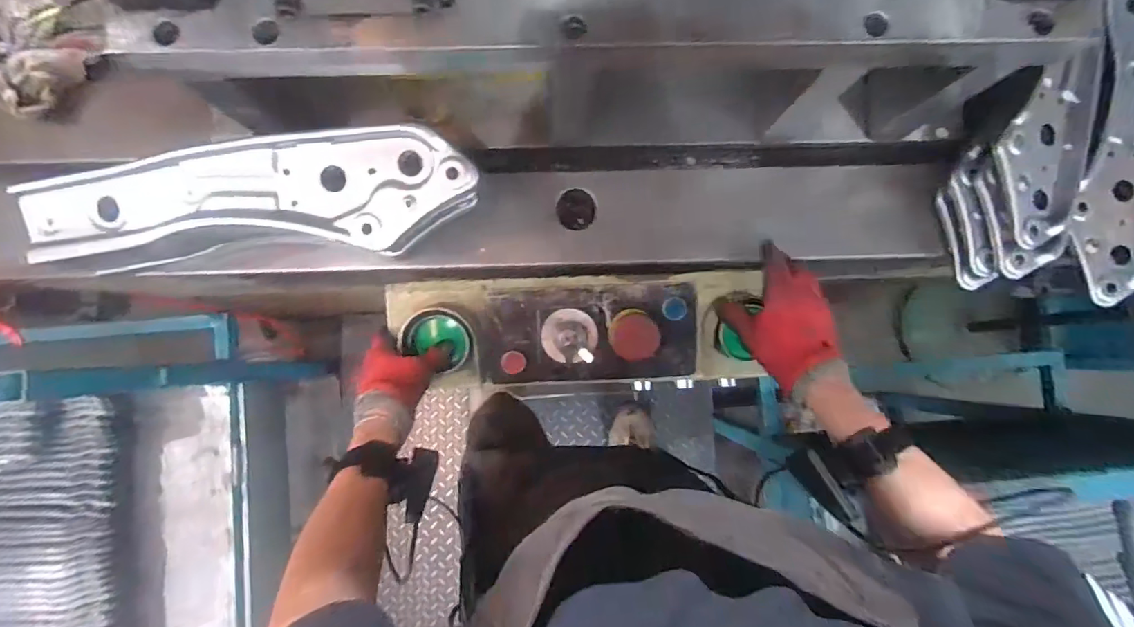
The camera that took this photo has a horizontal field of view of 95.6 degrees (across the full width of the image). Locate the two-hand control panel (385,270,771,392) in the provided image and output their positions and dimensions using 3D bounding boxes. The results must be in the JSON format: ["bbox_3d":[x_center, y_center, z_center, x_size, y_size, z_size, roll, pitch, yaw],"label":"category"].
[{"bbox_3d":[0.008,0.021,0.652,0.442,0.078,0.134,0,85,-3],"label":"two-hand control panel"}]

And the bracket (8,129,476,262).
[{"bbox_3d":[-0.310,-0.110,0.502,0.434,0.029,0.109,-4,85,1],"label":"bracket"}]

